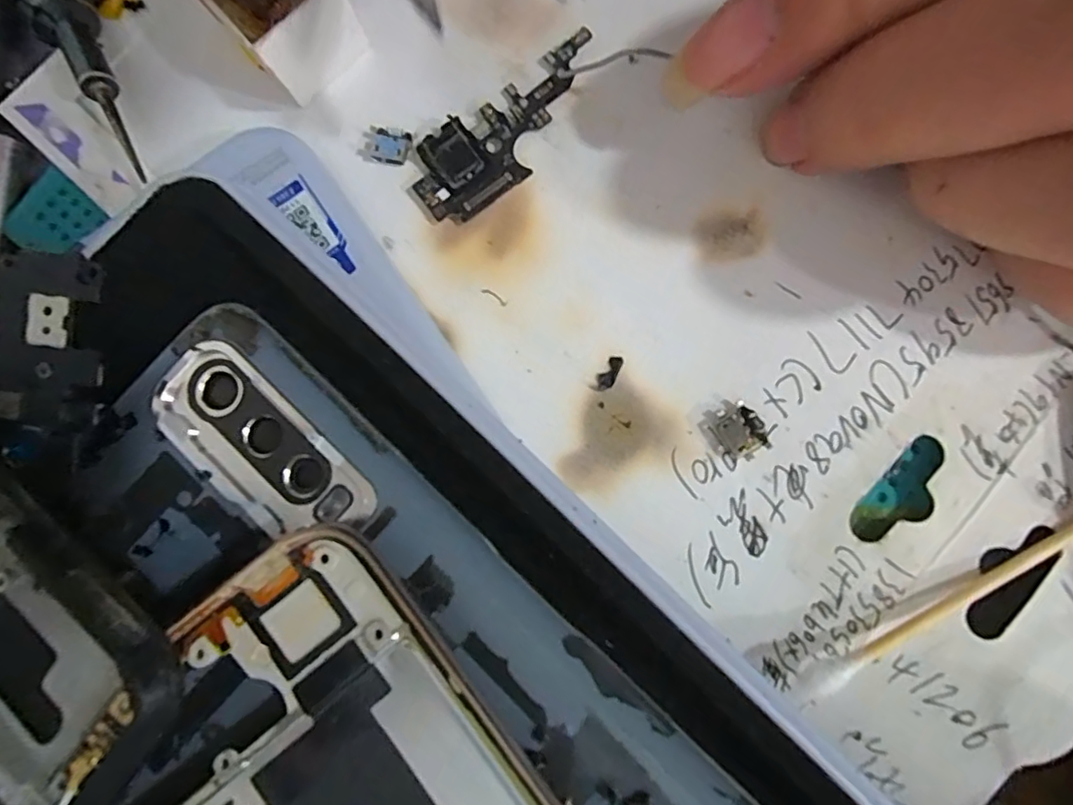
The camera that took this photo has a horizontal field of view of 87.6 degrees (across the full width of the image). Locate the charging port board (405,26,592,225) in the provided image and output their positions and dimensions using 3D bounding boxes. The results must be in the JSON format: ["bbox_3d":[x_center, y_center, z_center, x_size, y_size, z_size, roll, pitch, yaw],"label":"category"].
[{"bbox_3d":[-0.006,-0.055,0.112,0.045,0.007,0.019,-39,81,-1],"label":"charging port board"}]

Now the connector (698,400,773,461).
[{"bbox_3d":[0.036,0.005,0.100,0.009,0.004,0.011,-43,81,-2],"label":"connector"}]

